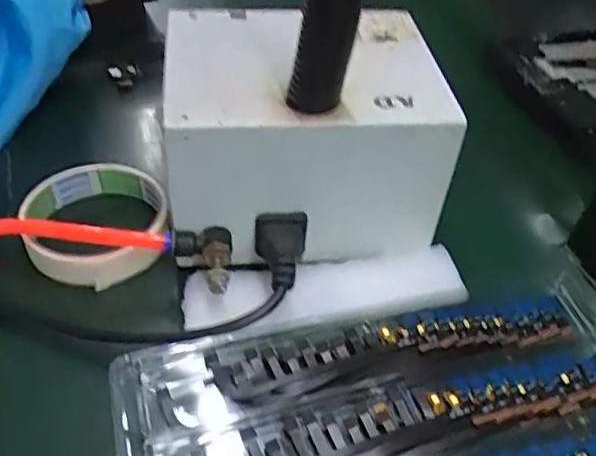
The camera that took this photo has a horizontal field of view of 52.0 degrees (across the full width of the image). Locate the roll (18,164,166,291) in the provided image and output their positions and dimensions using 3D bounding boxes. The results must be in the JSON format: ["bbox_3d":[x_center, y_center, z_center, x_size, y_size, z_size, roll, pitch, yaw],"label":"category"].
[{"bbox_3d":[-0.122,-0.006,0.367,0.078,0.021,0.081,0,45,-9],"label":"roll"}]

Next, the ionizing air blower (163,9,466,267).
[{"bbox_3d":[0.002,-0.053,0.354,0.154,0.104,0.110,-1,49,-5],"label":"ionizing air blower"}]

